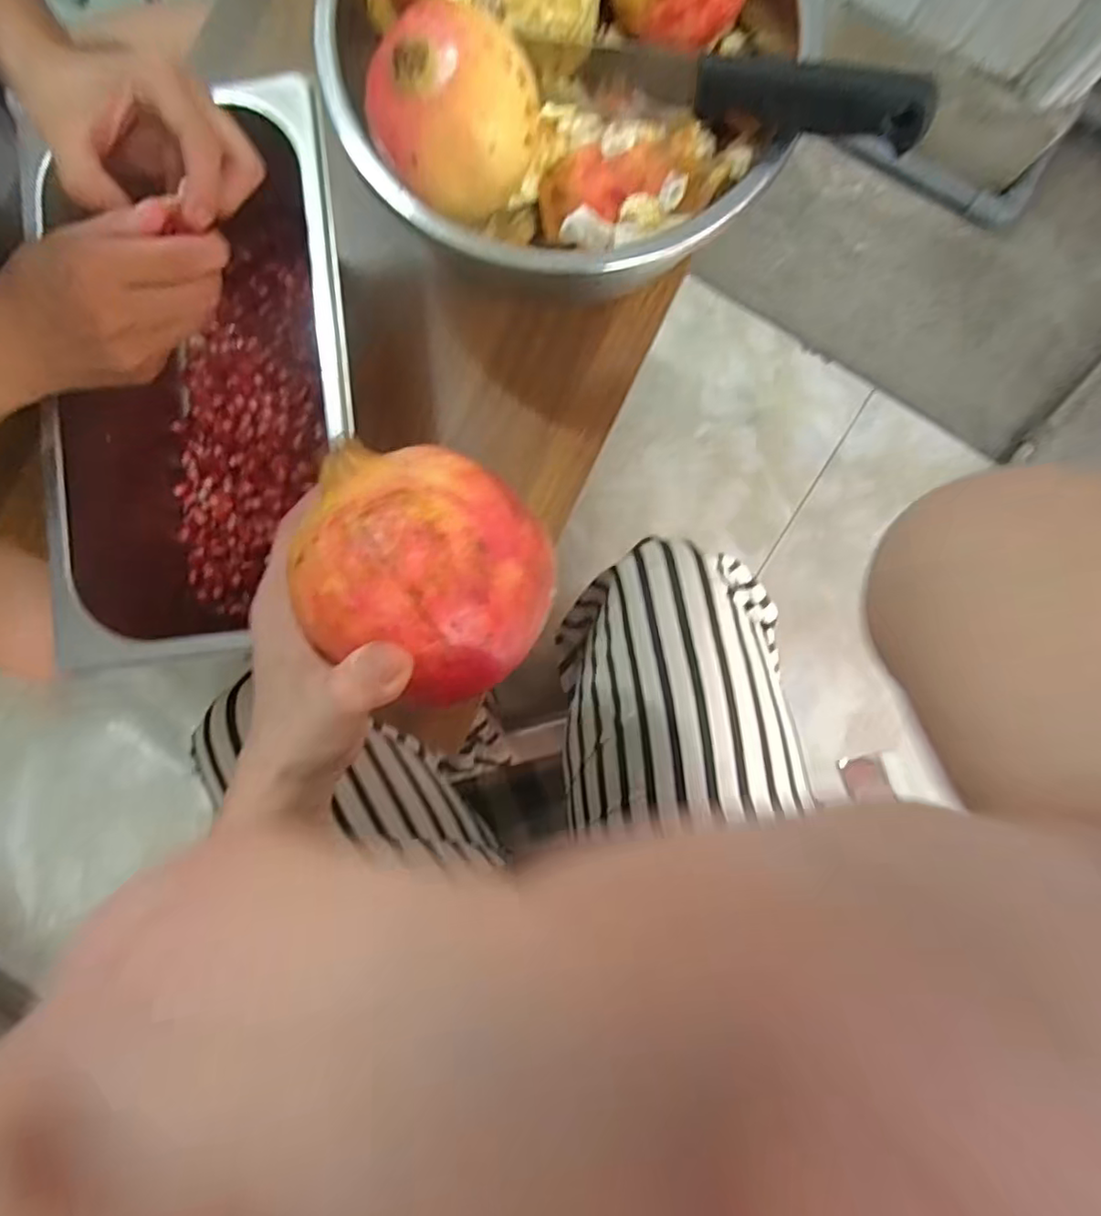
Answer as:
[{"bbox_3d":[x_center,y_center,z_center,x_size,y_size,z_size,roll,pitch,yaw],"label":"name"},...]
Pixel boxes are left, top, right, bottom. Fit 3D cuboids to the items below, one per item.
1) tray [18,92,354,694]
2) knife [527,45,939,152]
[{"bbox_3d":[-0.195,-0.127,0.386,0.167,0.106,0.306,-7,87,1],"label":"tray"},{"bbox_3d":[0.094,-0.276,0.330,0.202,0.024,0.020,21,88,14],"label":"knife"}]

